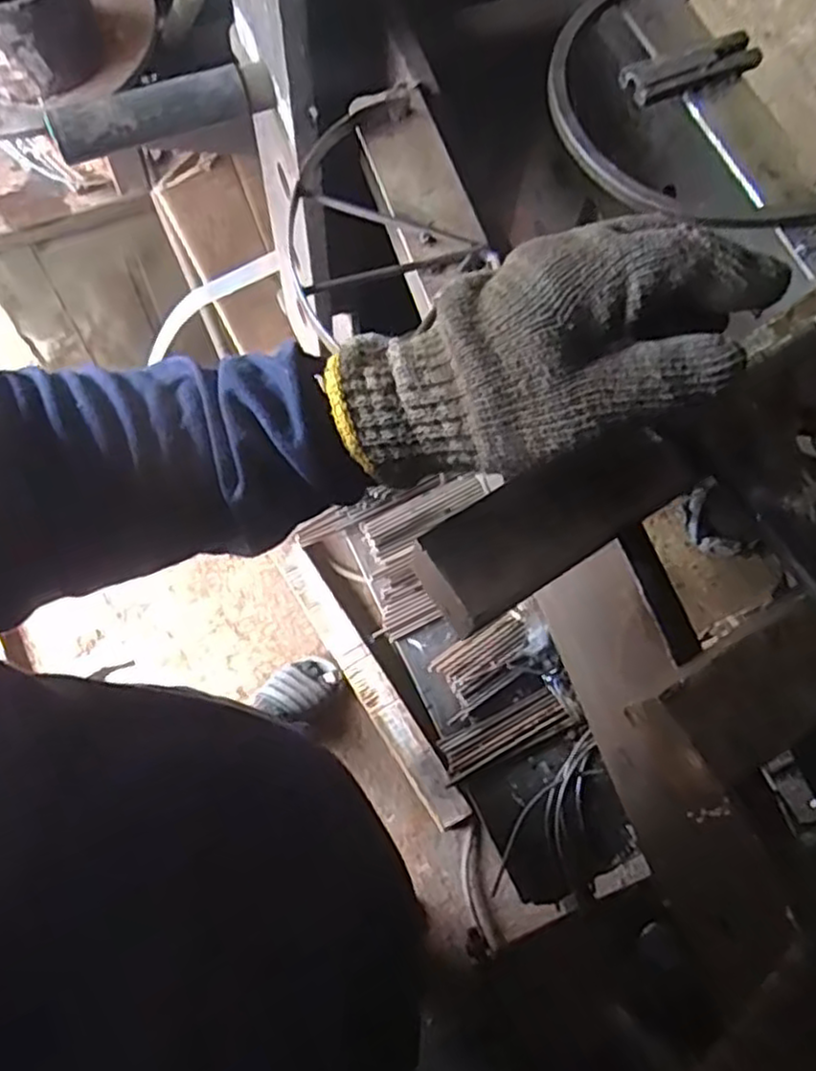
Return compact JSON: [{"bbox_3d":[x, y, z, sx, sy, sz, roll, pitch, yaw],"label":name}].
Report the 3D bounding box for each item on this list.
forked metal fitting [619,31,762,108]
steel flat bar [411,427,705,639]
[{"bbox_3d":[0.194,-0.316,0.491,0.102,0.017,0.029,-25,74,-11],"label":"forked metal fitting"},{"bbox_3d":[0.068,-0.008,0.345,0.135,0.012,0.049,-32,87,-3],"label":"steel flat bar"}]

